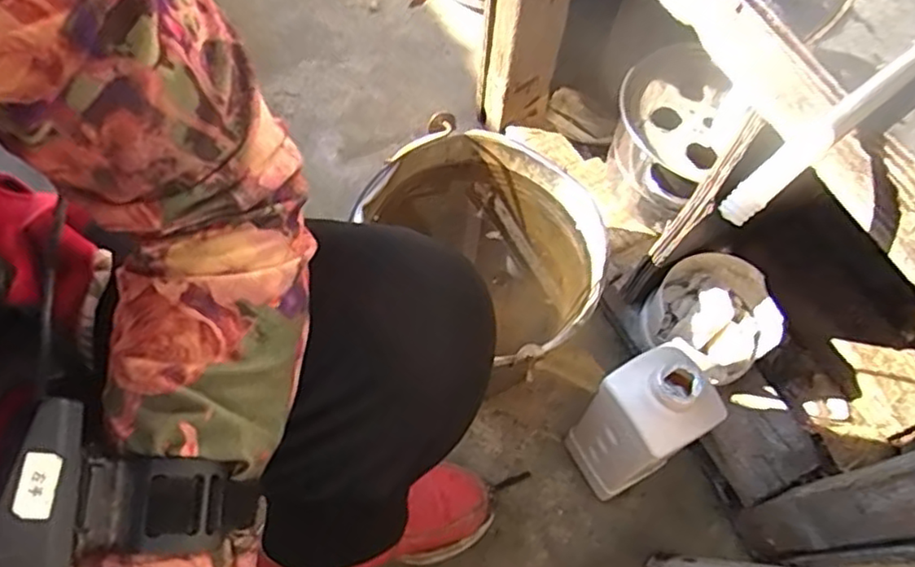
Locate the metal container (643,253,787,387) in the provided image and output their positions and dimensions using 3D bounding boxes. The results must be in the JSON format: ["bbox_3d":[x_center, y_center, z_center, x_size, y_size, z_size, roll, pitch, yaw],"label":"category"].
[{"bbox_3d":[0.258,0.039,0.668,0.119,0.073,0.112,1,61,-1],"label":"metal container"}]

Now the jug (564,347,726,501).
[{"bbox_3d":[0.162,0.137,0.600,0.070,0.232,0.080,-27,65,-15],"label":"jug"}]

